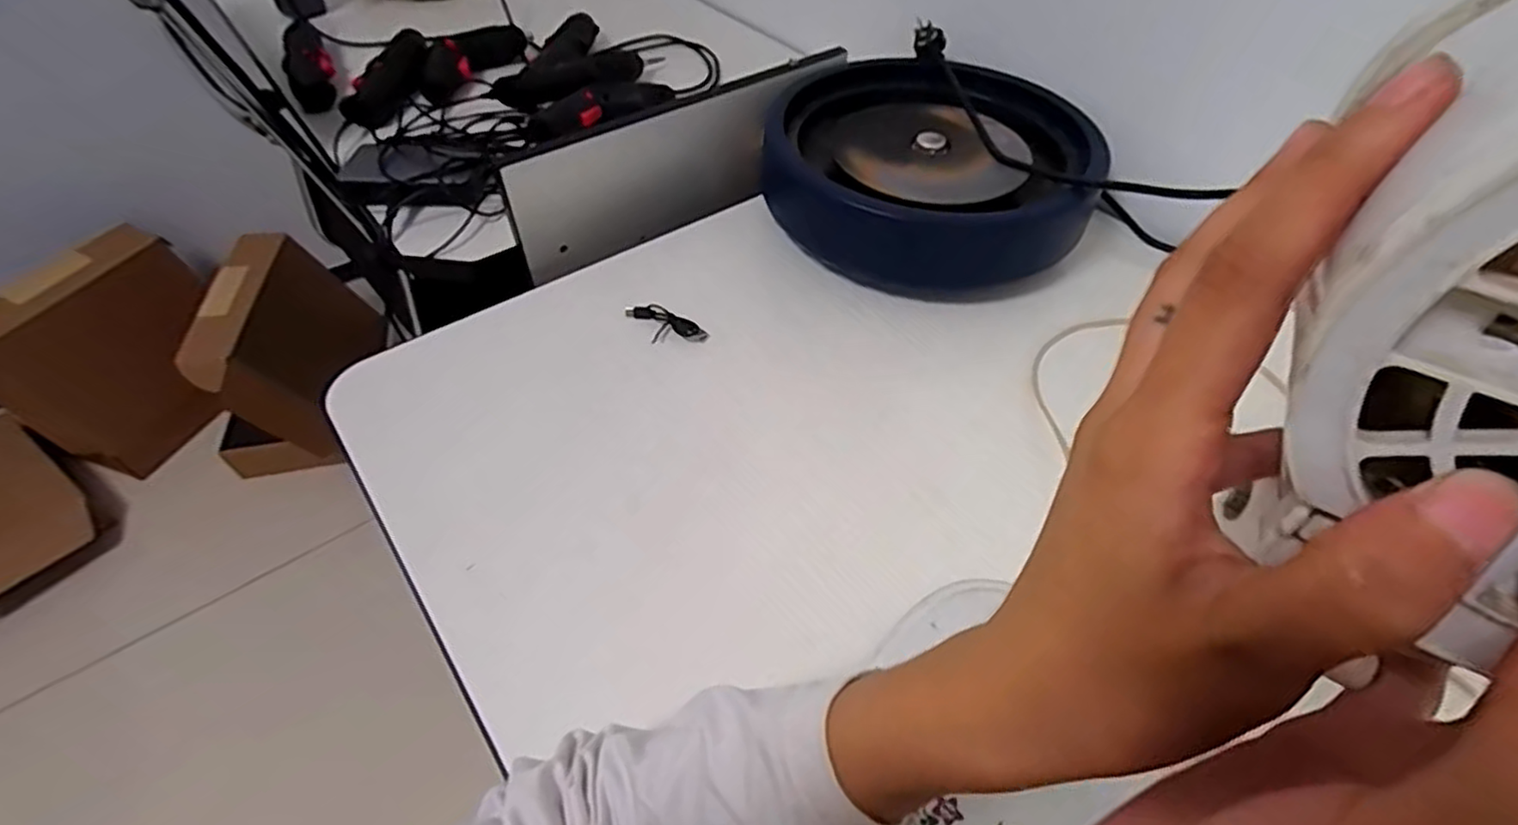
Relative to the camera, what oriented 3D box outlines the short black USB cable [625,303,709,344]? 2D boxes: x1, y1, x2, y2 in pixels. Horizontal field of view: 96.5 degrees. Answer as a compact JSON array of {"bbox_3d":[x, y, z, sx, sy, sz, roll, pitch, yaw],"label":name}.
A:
[{"bbox_3d":[-0.078,-0.071,0.557,0.069,0.017,0.025,20,51,16],"label":"short black USB cable"}]

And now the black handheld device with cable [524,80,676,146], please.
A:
[{"bbox_3d":[-0.177,-0.347,0.760,0.176,0.036,0.036,-34,58,-27],"label":"black handheld device with cable"}]

